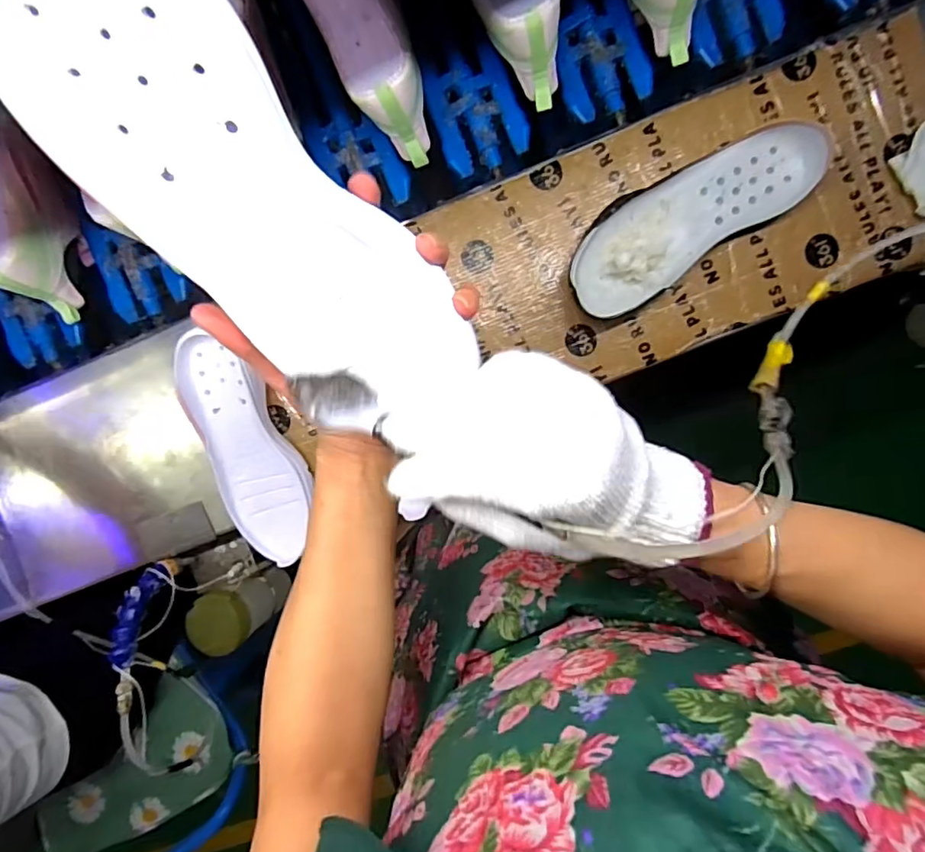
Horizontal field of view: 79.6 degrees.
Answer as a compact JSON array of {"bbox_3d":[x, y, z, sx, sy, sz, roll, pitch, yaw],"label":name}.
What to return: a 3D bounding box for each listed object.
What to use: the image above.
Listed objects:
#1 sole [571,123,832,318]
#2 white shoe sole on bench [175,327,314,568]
[{"bbox_3d":[0.221,-0.204,0.548,0.252,0.044,0.088,-34,95,6],"label":"sole"},{"bbox_3d":[-0.242,0.023,0.616,0.082,0.038,0.245,-23,96,5],"label":"white shoe sole on bench"}]

